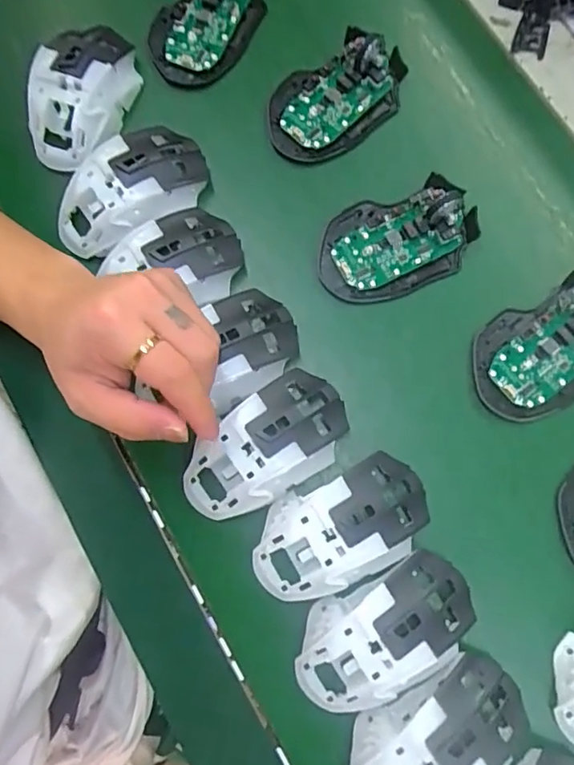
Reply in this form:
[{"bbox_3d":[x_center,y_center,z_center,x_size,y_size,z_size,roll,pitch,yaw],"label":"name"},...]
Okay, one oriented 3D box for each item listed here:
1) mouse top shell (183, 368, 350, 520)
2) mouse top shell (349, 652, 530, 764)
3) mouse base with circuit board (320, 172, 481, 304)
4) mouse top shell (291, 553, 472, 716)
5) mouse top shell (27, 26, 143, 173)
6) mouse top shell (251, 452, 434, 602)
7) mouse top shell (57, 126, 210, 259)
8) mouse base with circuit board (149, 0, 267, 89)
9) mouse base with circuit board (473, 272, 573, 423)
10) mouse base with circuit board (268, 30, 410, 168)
[{"bbox_3d":[-0.013,0.045,0.368,0.120,0.043,0.064,-38,82,-4],"label":"mouse top shell"},{"bbox_3d":[0.090,0.217,0.327,0.112,0.034,0.076,-24,81,-2],"label":"mouse top shell"},{"bbox_3d":[0.080,-0.102,0.399,0.112,0.024,0.071,-16,81,-1],"label":"mouse base with circuit board"},{"bbox_3d":[0.060,0.154,0.340,0.115,0.034,0.063,-29,81,-3],"label":"mouse top shell"},{"bbox_3d":[-0.154,-0.219,0.419,0.062,0.034,0.114,22,82,5],"label":"mouse top shell"},{"bbox_3d":[0.034,0.093,0.351,0.114,0.030,0.067,-22,81,-2],"label":"mouse top shell"},{"bbox_3d":[-0.113,-0.137,0.402,0.120,0.034,0.067,-32,81,-3],"label":"mouse top shell"},{"bbox_3d":[-0.062,-0.290,0.440,0.068,0.034,0.112,39,84,7],"label":"mouse base with circuit board"},{"bbox_3d":[0.185,-0.025,0.387,0.115,0.024,0.074,-29,81,-3],"label":"mouse base with circuit board"},{"bbox_3d":[0.037,-0.220,0.422,0.113,0.028,0.072,-41,82,-5],"label":"mouse base with circuit board"}]

